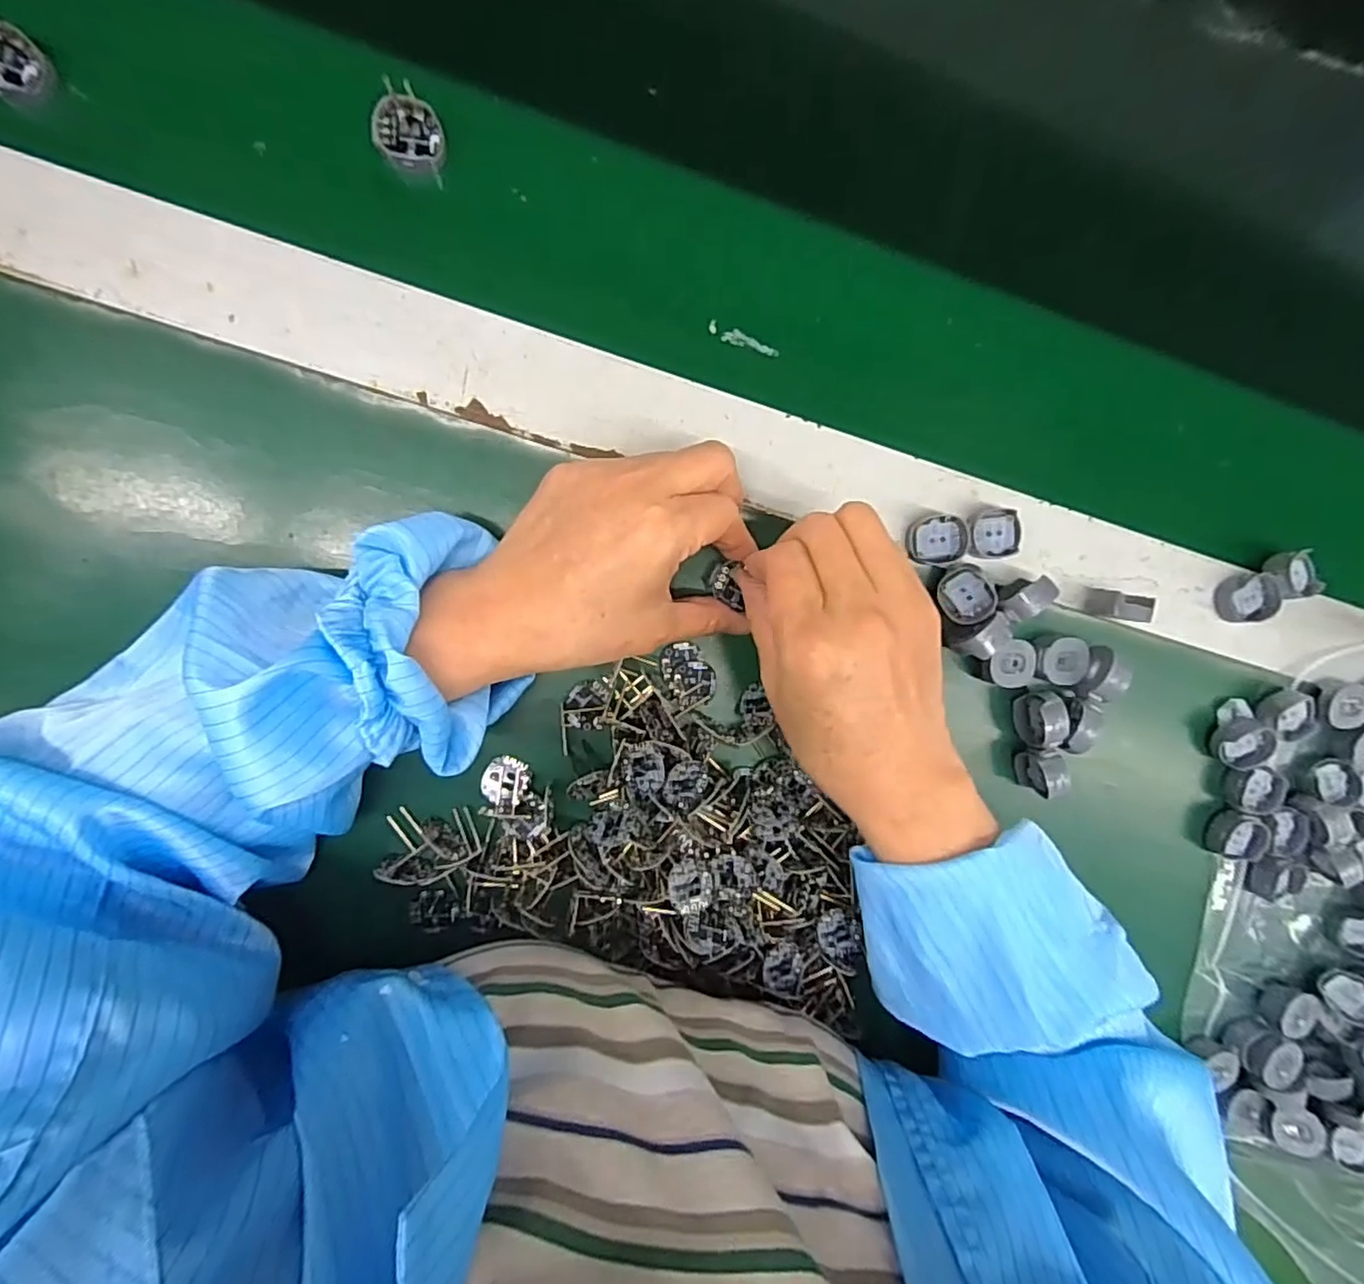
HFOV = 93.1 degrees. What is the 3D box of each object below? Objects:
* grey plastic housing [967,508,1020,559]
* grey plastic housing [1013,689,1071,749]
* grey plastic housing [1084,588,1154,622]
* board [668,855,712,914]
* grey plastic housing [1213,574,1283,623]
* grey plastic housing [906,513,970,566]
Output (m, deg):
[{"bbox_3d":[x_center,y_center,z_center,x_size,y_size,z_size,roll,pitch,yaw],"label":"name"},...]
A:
[{"bbox_3d":[0.158,-0.056,0.331,0.029,0.010,0.026,-11,99,-6],"label":"grey plastic housing"},{"bbox_3d":[0.190,0.041,0.344,0.012,0.032,0.030,-2,98,-7],"label":"grey plastic housing"},{"bbox_3d":[0.229,-0.019,0.341,0.021,0.025,0.014,12,96,-9],"label":"grey plastic housing"},{"bbox_3d":[0.004,0.117,0.313,0.022,0.004,0.025,10,77,-21],"label":"board"},{"bbox_3d":[0.312,-0.024,0.358,0.029,0.014,0.027,-1,97,-7],"label":"grey plastic housing"},{"bbox_3d":[0.129,-0.052,0.329,0.028,0.010,0.025,0,97,-7],"label":"grey plastic housing"}]

